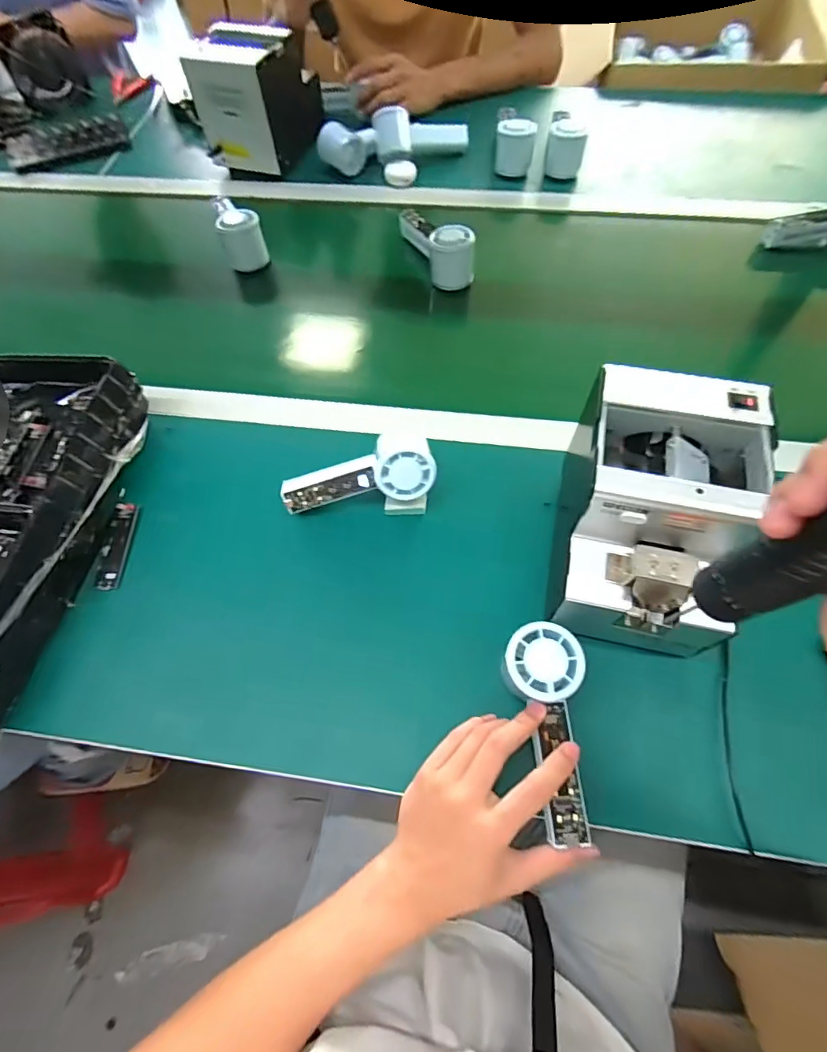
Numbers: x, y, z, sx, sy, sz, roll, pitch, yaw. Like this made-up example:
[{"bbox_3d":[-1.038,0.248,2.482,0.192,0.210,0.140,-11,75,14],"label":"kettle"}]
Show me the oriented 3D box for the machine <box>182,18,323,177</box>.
[{"bbox_3d":[-0.240,-0.681,0.785,0.131,0.142,0.178,17,64,12],"label":"machine"}]

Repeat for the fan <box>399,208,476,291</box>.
[{"bbox_3d":[0.028,-0.392,0.676,0.059,0.065,0.146,-23,63,-9],"label":"fan"}]

